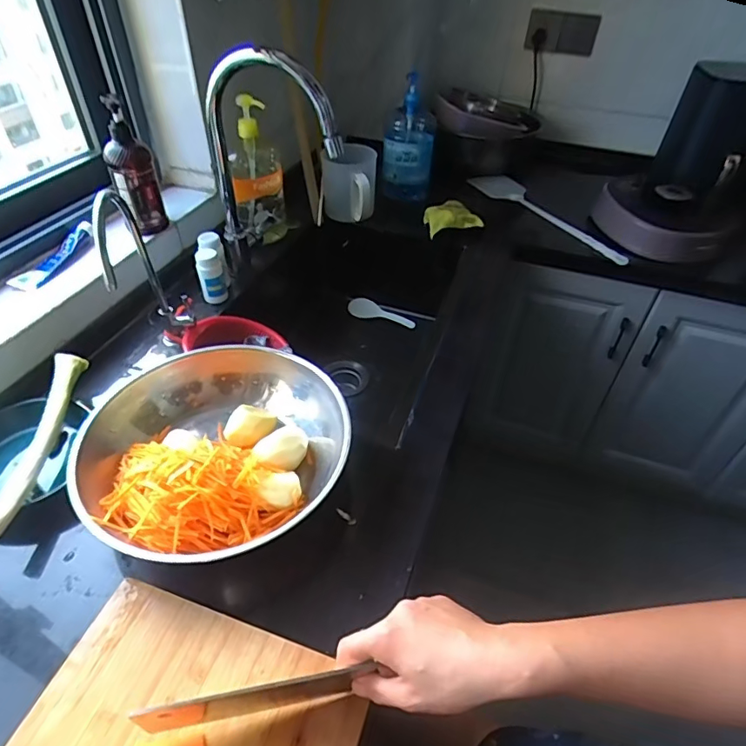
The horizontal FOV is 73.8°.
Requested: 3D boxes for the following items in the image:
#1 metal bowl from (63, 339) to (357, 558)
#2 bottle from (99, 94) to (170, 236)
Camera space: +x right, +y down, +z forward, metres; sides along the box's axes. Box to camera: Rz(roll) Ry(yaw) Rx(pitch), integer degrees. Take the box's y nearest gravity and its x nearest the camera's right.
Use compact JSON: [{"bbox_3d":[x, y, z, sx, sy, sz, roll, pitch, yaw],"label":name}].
[{"bbox_3d":[-0.187,0.090,0.606,0.305,0.073,0.291,-29,52,-28],"label":"metal bowl"},{"bbox_3d":[-0.403,-0.336,0.832,0.070,0.194,0.056,-20,48,-21],"label":"bottle"}]

